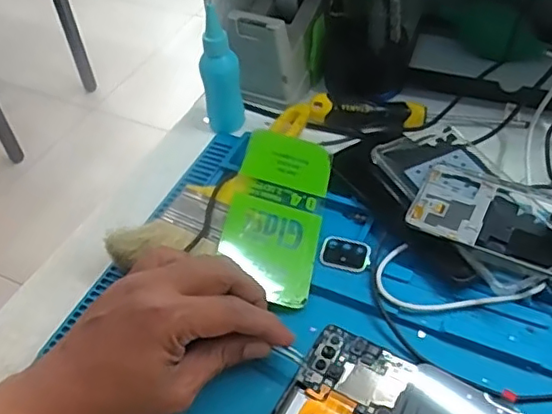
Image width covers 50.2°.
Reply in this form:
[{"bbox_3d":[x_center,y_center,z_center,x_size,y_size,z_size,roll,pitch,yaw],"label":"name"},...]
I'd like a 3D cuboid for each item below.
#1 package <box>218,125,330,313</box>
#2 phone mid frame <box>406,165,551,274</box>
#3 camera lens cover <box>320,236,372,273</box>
[{"bbox_3d":[0.001,0.003,0.456,0.070,0.006,0.147,16,55,-3],"label":"package"},{"bbox_3d":[0.182,0.015,0.421,0.161,0.012,0.071,20,52,21],"label":"phone mid frame"},{"bbox_3d":[0.052,0.034,0.438,0.036,0.005,0.025,17,51,19],"label":"camera lens cover"}]

